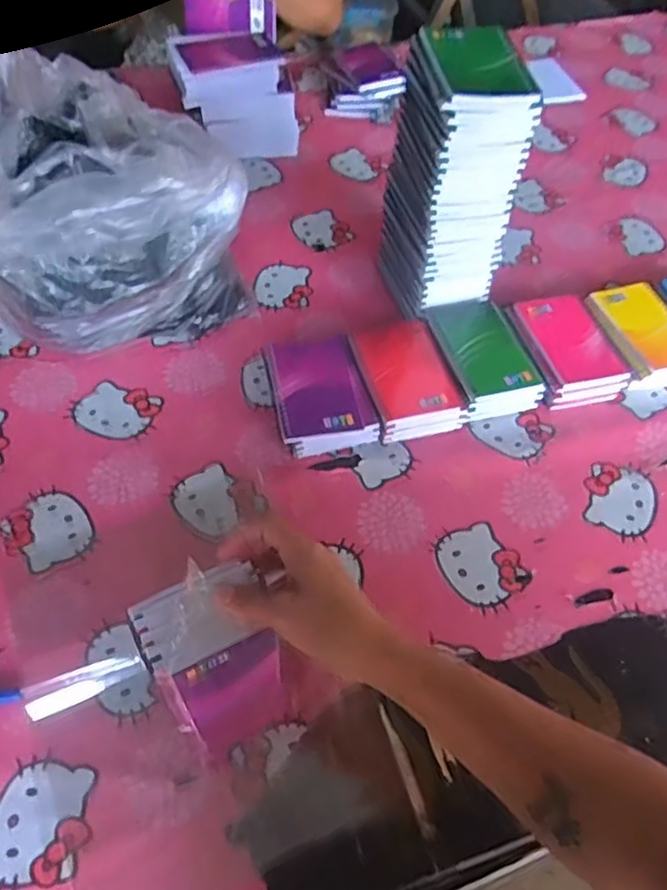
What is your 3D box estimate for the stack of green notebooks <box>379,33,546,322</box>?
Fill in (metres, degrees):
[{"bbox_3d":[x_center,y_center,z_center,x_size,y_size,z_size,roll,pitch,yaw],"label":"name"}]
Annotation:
[{"bbox_3d":[0.126,-0.265,0.717,0.104,0.281,0.130,-9,54,-10],"label":"stack of green notebooks"}]

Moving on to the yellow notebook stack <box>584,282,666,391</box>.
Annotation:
[{"bbox_3d":[0.359,-0.125,0.777,0.100,0.042,0.133,-9,54,-10],"label":"yellow notebook stack"}]

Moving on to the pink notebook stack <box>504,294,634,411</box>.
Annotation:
[{"bbox_3d":[0.262,-0.109,0.762,0.098,0.039,0.140,-11,55,-12],"label":"pink notebook stack"}]

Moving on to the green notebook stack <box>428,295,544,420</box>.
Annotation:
[{"bbox_3d":[0.166,-0.096,0.746,0.091,0.044,0.144,-11,55,-12],"label":"green notebook stack"}]

